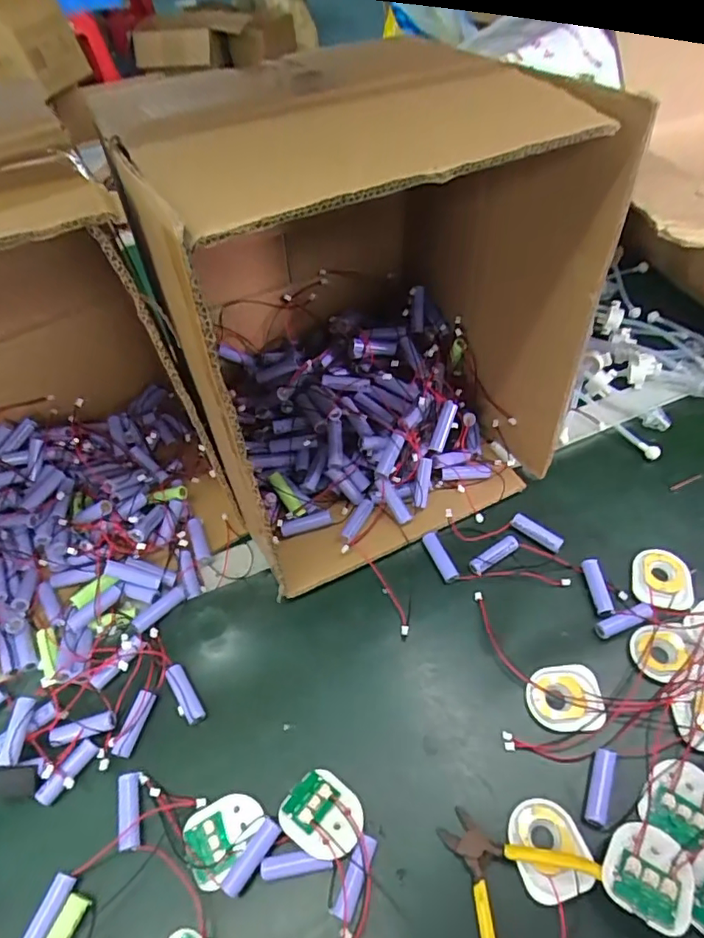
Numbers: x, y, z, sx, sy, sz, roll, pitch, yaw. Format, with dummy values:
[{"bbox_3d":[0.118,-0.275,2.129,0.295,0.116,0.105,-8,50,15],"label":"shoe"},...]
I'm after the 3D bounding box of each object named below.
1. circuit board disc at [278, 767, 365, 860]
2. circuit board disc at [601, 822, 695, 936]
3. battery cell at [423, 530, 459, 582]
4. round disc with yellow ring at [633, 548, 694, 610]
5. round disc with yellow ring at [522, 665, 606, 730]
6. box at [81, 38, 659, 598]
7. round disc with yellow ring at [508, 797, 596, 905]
[{"bbox_3d":[-0.021,0.250,0.404,0.058,0.018,0.048,27,59,22],"label":"circuit board disc"},{"bbox_3d":[0.188,0.255,0.353,0.049,0.011,0.056,16,39,29],"label":"circuit board disc"},{"bbox_3d":[0.084,0.082,0.525,0.013,0.011,0.049,-22,54,-12],"label":"battery cell"},{"bbox_3d":[0.282,0.099,0.507,0.050,0.008,0.062,11,54,12],"label":"round disc with yellow ring"},{"bbox_3d":[0.170,0.182,0.448,0.058,0.006,0.049,-1,53,4],"label":"round disc with yellow ring"},{"bbox_3d":[0.012,-0.141,0.496,0.324,0.338,0.284,-24,55,-14],"label":"box"},{"bbox_3d":[0.136,0.262,0.386,0.047,0.011,0.058,-14,53,-6],"label":"round disc with yellow ring"}]

